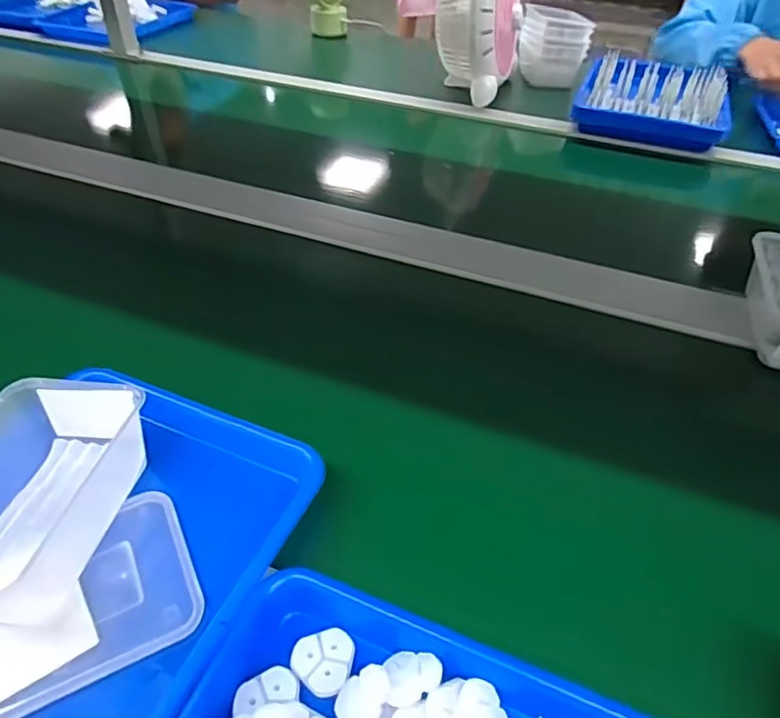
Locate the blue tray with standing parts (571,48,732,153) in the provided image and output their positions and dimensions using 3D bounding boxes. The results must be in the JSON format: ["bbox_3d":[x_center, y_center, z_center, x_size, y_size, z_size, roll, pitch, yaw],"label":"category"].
[{"bbox_3d":[0.453,-0.443,0.988,0.244,0.094,0.140,18,46,16],"label":"blue tray with standing parts"}]

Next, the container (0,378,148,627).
[{"bbox_3d":[-0.247,0.090,0.403,0.101,0.067,0.175,8,44,7],"label":"container"}]

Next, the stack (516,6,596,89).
[{"bbox_3d":[0.334,-0.644,1.182,0.125,0.112,0.132,6,43,4],"label":"stack"}]

